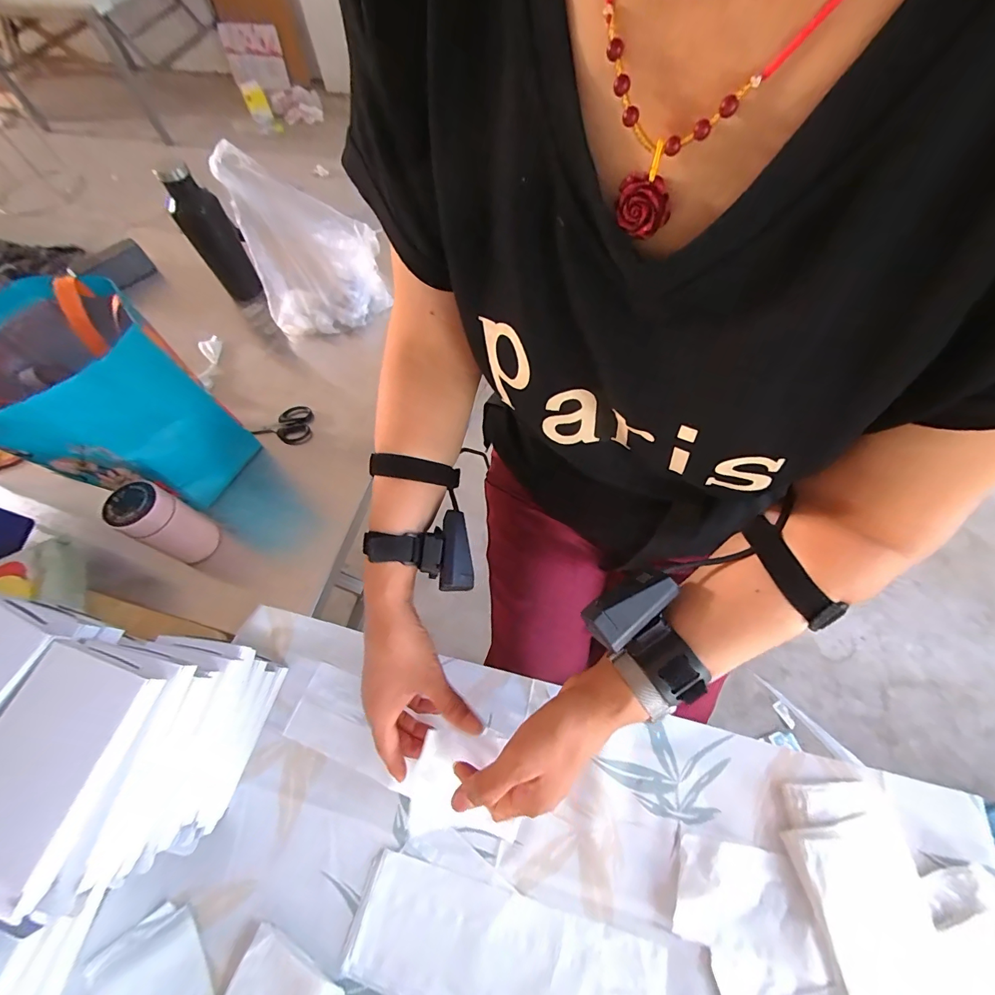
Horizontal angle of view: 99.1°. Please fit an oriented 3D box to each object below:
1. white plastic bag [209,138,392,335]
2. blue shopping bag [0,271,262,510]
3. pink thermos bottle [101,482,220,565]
[{"bbox_3d":[-0.316,-0.424,0.725,0.206,0.235,0.168,-16,63,-6],"label":"white plastic bag"},{"bbox_3d":[-0.506,-0.120,0.554,0.227,0.232,0.200,29,67,16],"label":"blue shopping bag"},{"bbox_3d":[-0.419,0.035,0.543,0.054,0.127,0.064,23,66,14],"label":"pink thermos bottle"}]

